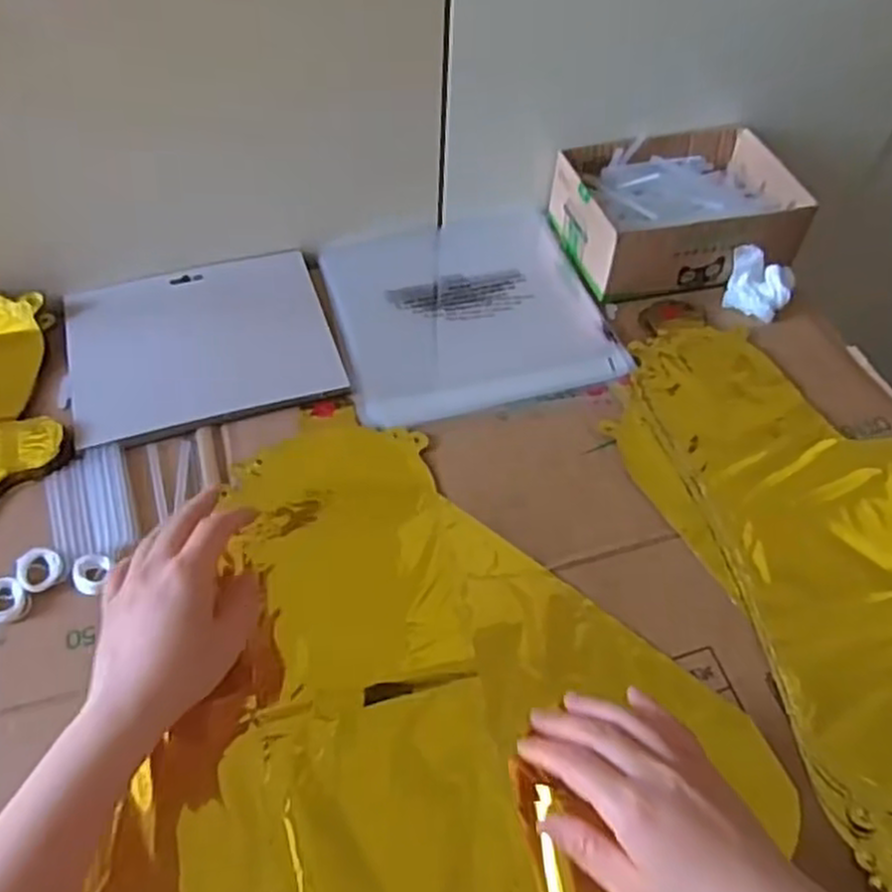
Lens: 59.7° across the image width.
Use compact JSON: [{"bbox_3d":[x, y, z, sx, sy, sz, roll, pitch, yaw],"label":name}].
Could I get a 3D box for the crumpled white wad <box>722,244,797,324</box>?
[{"bbox_3d":[0.257,-0.134,0.637,0.052,0.034,0.040,22,56,12],"label":"crumpled white wad"}]

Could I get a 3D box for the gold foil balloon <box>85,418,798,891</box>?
[{"bbox_3d":[0.008,0.176,0.430,0.343,0.013,0.411,8,54,3],"label":"gold foil balloon"}]

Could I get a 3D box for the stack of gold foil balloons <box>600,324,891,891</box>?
[{"bbox_3d":[0.279,0.075,0.514,0.227,0.008,0.429,-15,56,-14],"label":"stack of gold foil balloons"}]

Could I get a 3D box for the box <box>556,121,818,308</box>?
[{"bbox_3d":[0.196,-0.203,0.664,0.188,0.062,0.143,-11,55,-11],"label":"box"}]

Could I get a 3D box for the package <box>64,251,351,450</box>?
[{"bbox_3d":[-0.187,-0.081,0.595,0.190,0.008,0.161,-15,56,-14],"label":"package"}]

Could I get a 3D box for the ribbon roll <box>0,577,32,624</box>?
[{"bbox_3d":[-0.261,0.095,0.461,0.027,0.005,0.037,-19,57,-16],"label":"ribbon roll"}]

